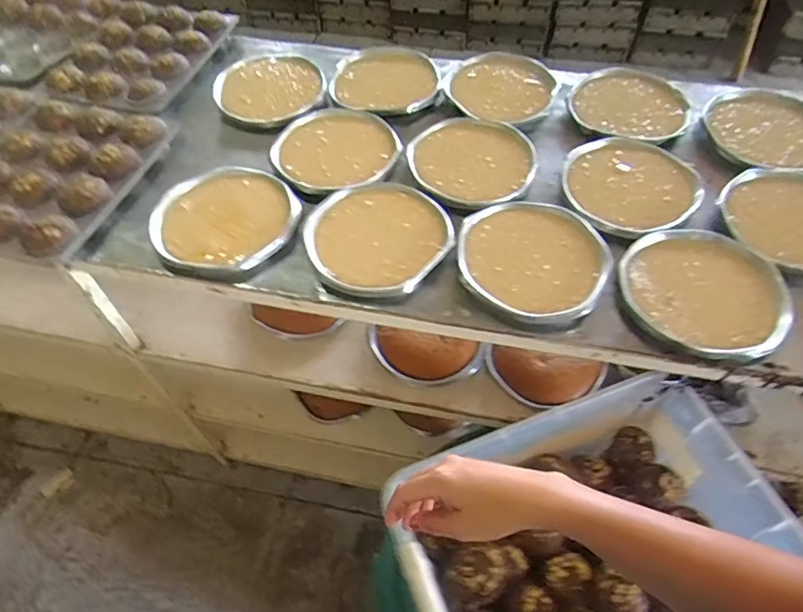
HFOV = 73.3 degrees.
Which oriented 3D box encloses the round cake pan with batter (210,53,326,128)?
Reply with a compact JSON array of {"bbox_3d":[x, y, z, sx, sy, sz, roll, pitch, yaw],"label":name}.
[{"bbox_3d":[-0.248,-0.406,0.990,0.191,0.030,0.191,-29,59,-20],"label":"round cake pan with batter"}]

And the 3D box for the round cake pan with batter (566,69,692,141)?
[{"bbox_3d":[0.385,-0.338,0.908,0.194,0.031,0.156,13,57,8],"label":"round cake pan with batter"}]

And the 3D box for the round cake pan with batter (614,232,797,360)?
[{"bbox_3d":[0.381,-0.021,0.679,0.193,0.034,0.184,0,54,0],"label":"round cake pan with batter"}]

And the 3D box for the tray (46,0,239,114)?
[{"bbox_3d":[-0.495,-0.483,1.031,0.250,0.043,0.302,11,55,8],"label":"tray"}]

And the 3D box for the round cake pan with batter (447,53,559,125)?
[{"bbox_3d":[0.181,-0.390,0.975,0.180,0.040,0.165,0,54,0],"label":"round cake pan with batter"}]

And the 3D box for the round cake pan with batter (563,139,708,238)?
[{"bbox_3d":[0.338,-0.173,0.811,0.190,0.043,0.204,0,54,0],"label":"round cake pan with batter"}]

